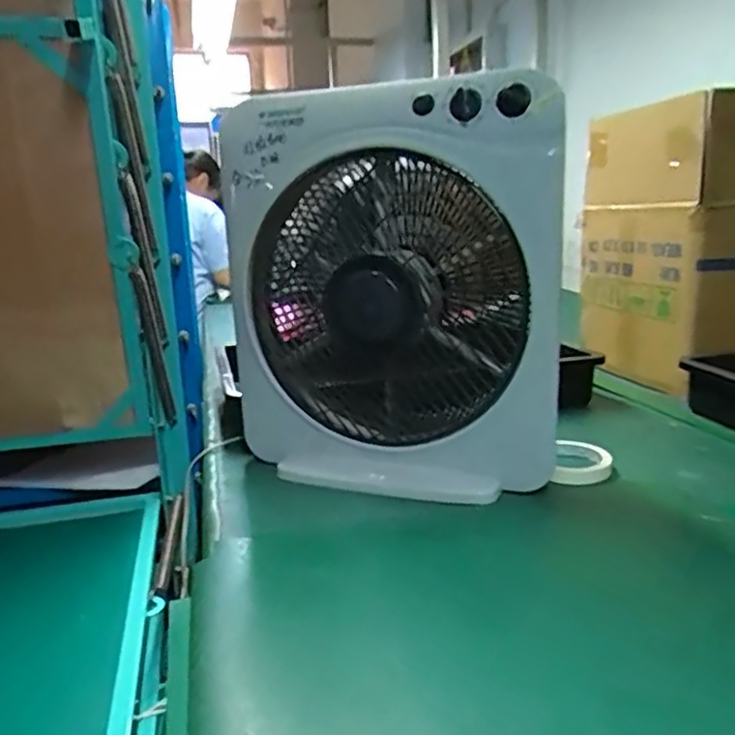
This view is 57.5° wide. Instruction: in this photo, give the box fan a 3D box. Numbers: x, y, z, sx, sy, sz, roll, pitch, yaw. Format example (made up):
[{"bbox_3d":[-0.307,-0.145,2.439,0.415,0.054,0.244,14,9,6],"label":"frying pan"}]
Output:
[{"bbox_3d":[0.017,-0.074,0.743,0.379,0.416,0.100,4,15,25],"label":"box fan"}]

